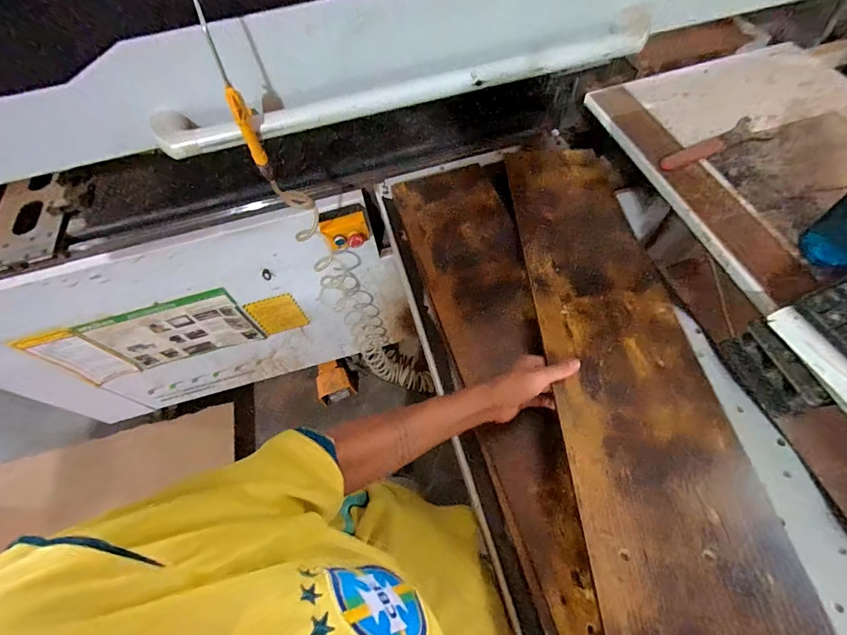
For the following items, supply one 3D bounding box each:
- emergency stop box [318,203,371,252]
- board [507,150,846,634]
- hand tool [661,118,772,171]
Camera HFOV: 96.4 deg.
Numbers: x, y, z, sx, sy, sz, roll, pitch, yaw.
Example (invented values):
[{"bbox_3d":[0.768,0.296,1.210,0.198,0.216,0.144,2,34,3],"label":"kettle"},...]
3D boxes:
[{"bbox_3d":[-0.192,-0.219,0.935,0.113,0.073,0.086,-18,61,-7],"label":"emergency stop box"},{"bbox_3d":[0.303,0.008,0.587,0.229,0.014,0.954,0,53,3],"label":"board"},{"bbox_3d":[0.553,-0.323,0.721,0.214,0.027,0.065,-22,62,-9],"label":"hand tool"}]

